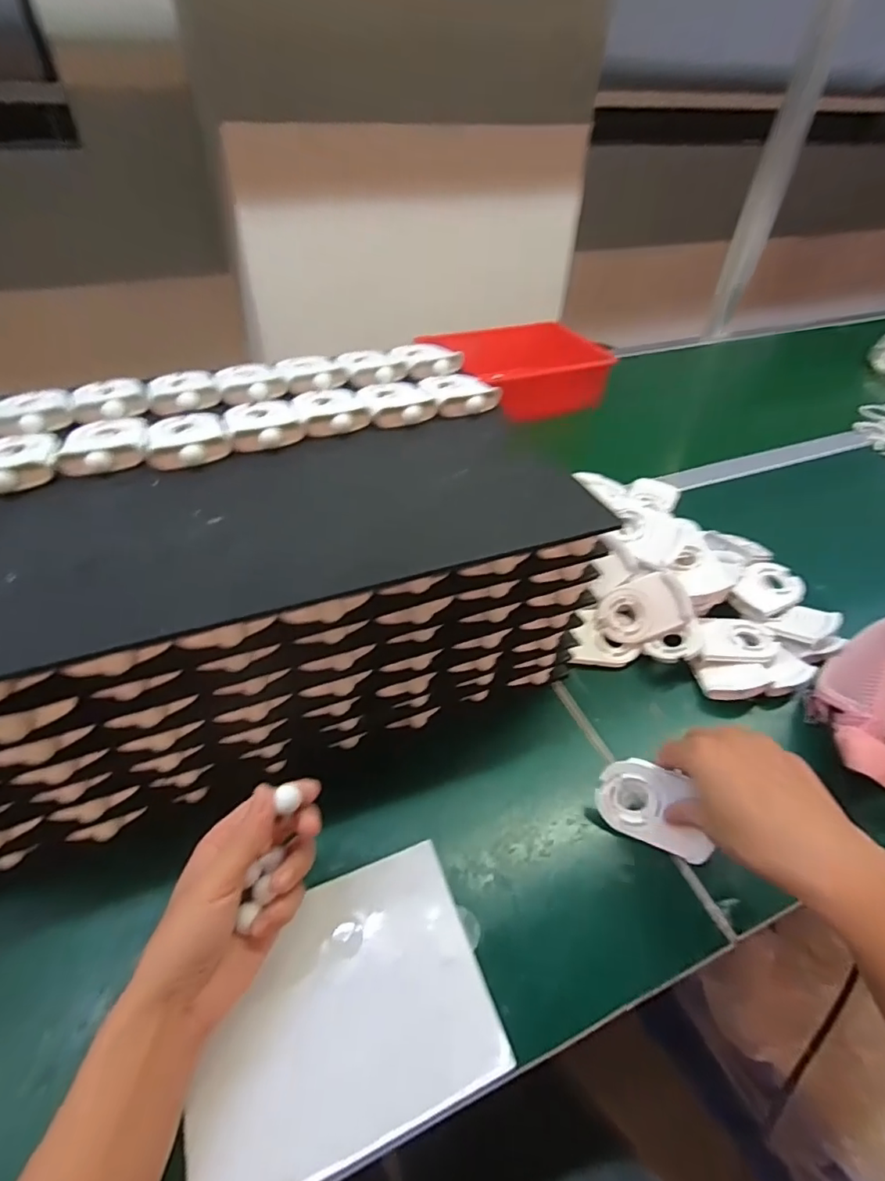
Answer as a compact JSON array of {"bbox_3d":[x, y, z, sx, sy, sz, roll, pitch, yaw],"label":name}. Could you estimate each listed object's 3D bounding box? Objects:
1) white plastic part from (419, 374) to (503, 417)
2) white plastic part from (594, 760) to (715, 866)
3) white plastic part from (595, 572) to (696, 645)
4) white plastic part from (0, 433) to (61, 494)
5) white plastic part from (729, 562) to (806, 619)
[{"bbox_3d":[0.016,-0.192,0.503,0.062,0.017,0.086,-11,45,-13],"label":"white plastic part"},{"bbox_3d":[0.159,0.161,0.395,0.083,0.057,0.010,19,8,17],"label":"white plastic part"},{"bbox_3d":[0.196,0.020,0.521,0.082,0.012,0.058,-23,78,7],"label":"white plastic part"},{"bbox_3d":[-0.318,-0.097,0.391,0.061,0.015,0.082,-19,47,-20],"label":"white plastic part"},{"bbox_3d":[0.347,0.000,0.564,0.057,0.015,0.086,31,51,27],"label":"white plastic part"}]

